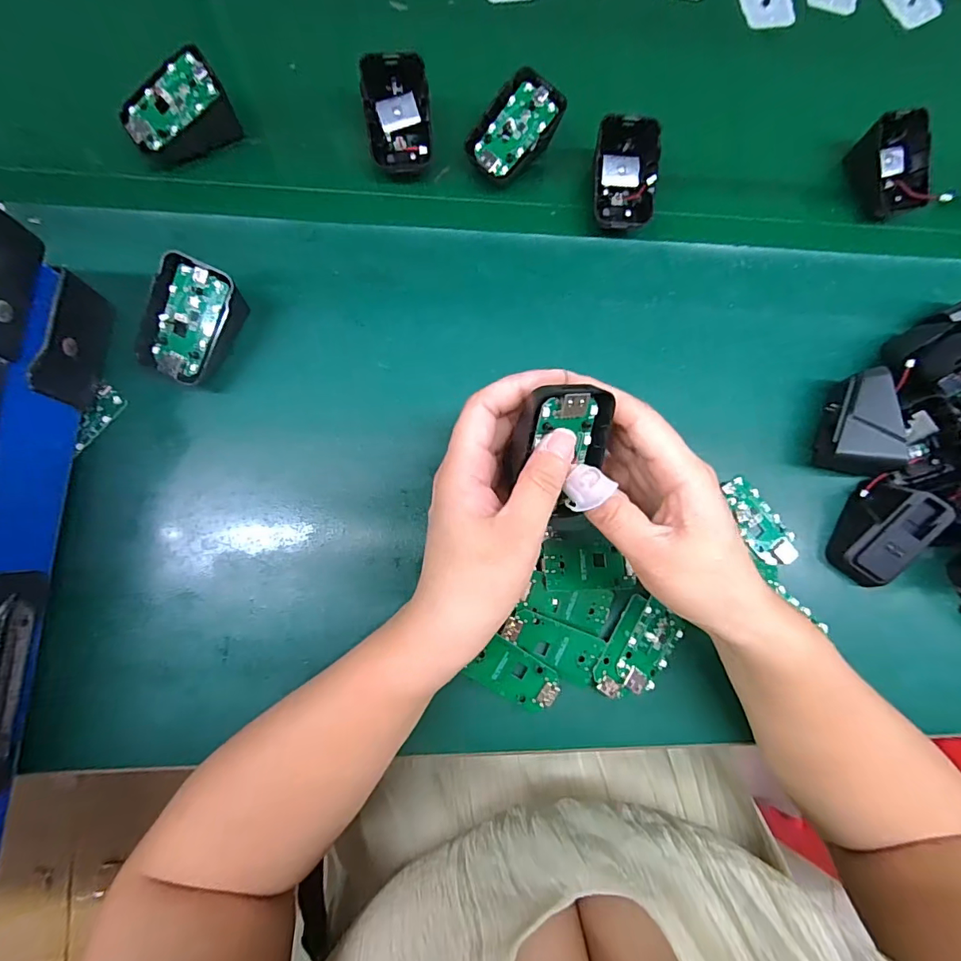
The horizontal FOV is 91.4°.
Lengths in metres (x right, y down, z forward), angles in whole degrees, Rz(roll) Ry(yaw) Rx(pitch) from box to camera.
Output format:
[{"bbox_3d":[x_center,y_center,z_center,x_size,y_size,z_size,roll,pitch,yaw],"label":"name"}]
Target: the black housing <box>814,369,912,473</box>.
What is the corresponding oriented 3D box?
[{"bbox_3d":[0.247,-0.037,0.314,0.034,0.047,0.066,-3,82,-6],"label":"black housing"}]

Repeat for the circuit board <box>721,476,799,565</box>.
[{"bbox_3d":[0.192,0.027,0.320,0.028,0.004,0.065,-28,85,-8],"label":"circuit board"}]

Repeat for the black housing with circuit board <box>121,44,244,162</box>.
[{"bbox_3d":[-0.201,-0.244,0.311,0.066,0.038,0.032,-31,86,-9],"label":"black housing with circuit board"}]

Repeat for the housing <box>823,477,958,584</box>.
[{"bbox_3d":[0.267,0.033,0.308,0.035,0.038,0.067,35,80,0],"label":"housing"}]

